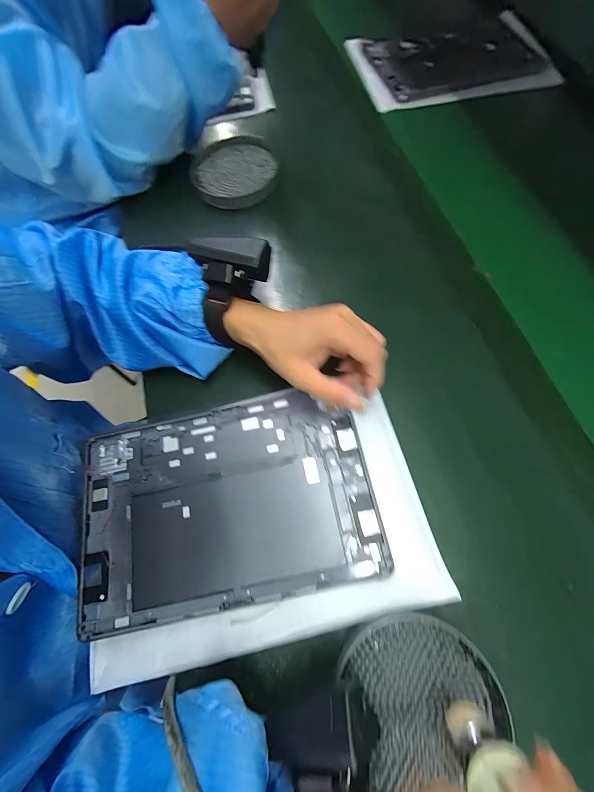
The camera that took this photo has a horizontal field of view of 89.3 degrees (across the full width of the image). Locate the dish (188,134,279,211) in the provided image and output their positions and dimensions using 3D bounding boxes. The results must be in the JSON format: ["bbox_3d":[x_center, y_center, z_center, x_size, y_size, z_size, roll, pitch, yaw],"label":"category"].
[{"bbox_3d":[-0.082,-0.295,0.397,0.109,0.025,0.116,0,71,0],"label":"dish"}]

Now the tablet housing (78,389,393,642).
[{"bbox_3d":[-0.065,0.091,0.267,0.251,0.011,0.166,-12,70,-1],"label":"tablet housing"}]

